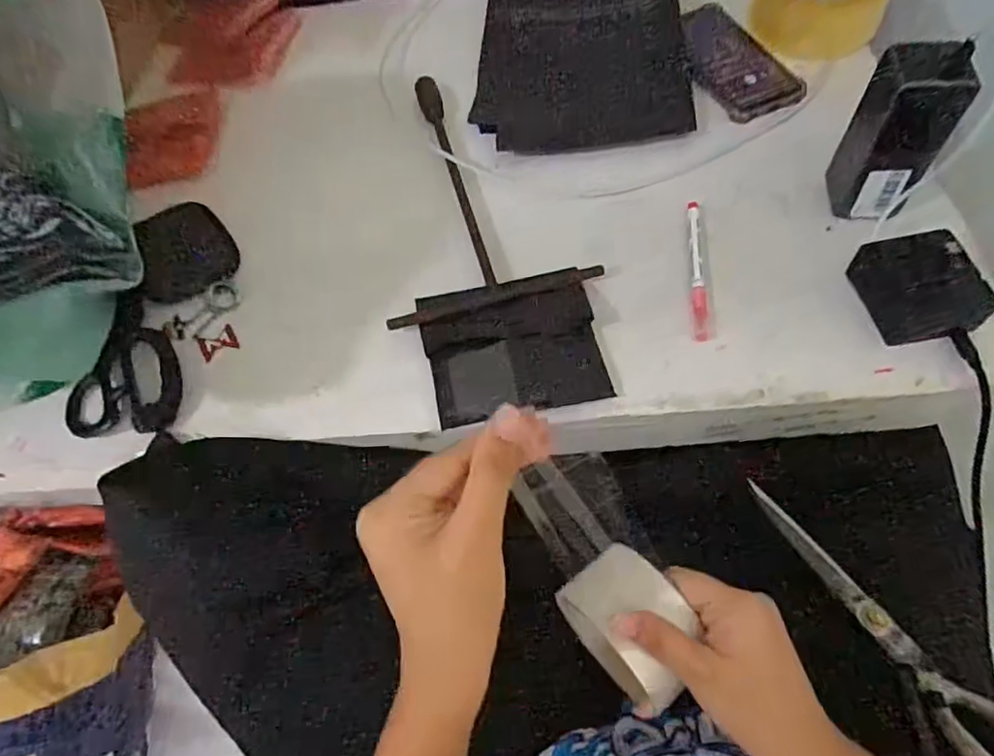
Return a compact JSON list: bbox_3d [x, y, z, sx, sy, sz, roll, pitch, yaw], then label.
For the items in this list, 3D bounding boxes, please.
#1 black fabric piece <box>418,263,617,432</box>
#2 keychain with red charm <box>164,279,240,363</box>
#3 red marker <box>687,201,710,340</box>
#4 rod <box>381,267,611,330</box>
[{"bbox_3d":[0.012,-0.027,0.491,0.132,0.012,0.118,-12,61,-3],"label":"black fabric piece"},{"bbox_3d":[-0.243,-0.048,0.536,0.067,0.007,0.068,39,71,22],"label":"keychain with red charm"},{"bbox_3d":[0.164,-0.092,0.515,0.013,0.009,0.136,2,61,5],"label":"red marker"},{"bbox_3d":[-0.001,-0.065,0.512,0.179,0.012,0.012,-13,61,-3],"label":"rod"}]

